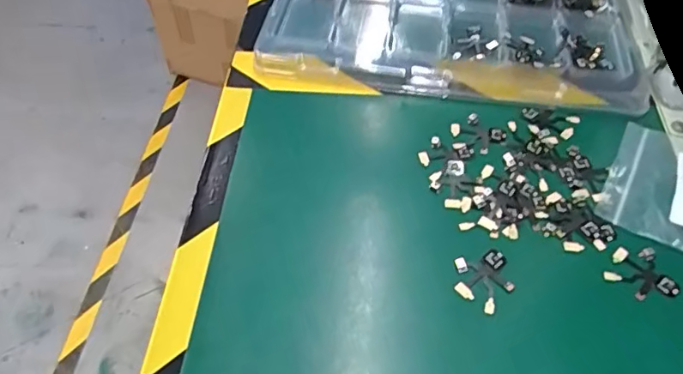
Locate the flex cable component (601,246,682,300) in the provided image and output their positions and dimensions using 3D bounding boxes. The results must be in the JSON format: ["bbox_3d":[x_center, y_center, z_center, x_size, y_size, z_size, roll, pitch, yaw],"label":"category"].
[{"bbox_3d":[0.163,0.046,0.297,0.036,0.004,0.030,-6,54,-3],"label":"flex cable component"}]

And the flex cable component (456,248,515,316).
[{"bbox_3d":[0.077,0.050,0.295,0.030,0.004,0.036,-3,54,-1],"label":"flex cable component"}]

